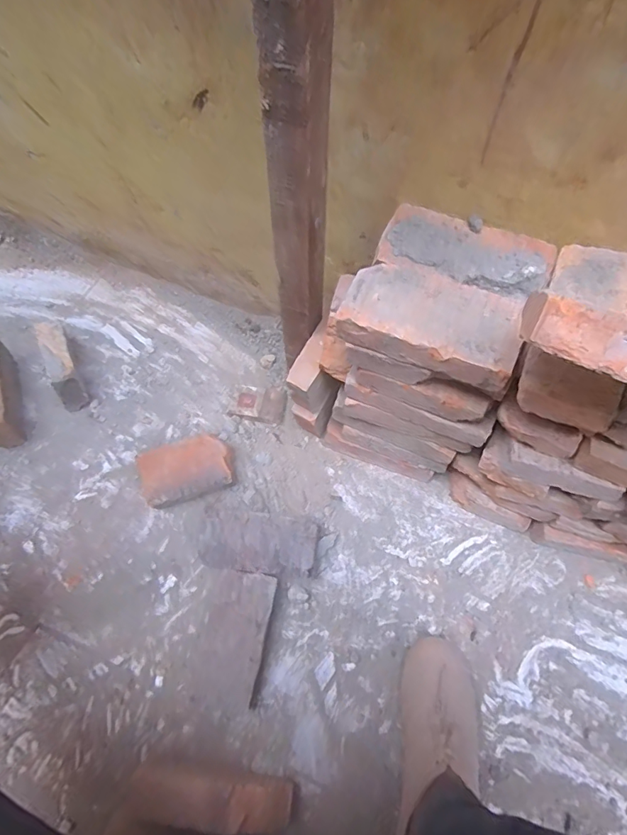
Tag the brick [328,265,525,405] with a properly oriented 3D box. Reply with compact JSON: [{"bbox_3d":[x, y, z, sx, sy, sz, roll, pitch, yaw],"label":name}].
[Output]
[{"bbox_3d":[0.125,-0.100,0.510,0.187,0.051,0.089,22,67,11],"label":"brick"}]

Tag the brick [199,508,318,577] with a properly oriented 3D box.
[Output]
[{"bbox_3d":[-0.082,0.187,0.706,0.172,0.052,0.087,10,66,6],"label":"brick"}]

